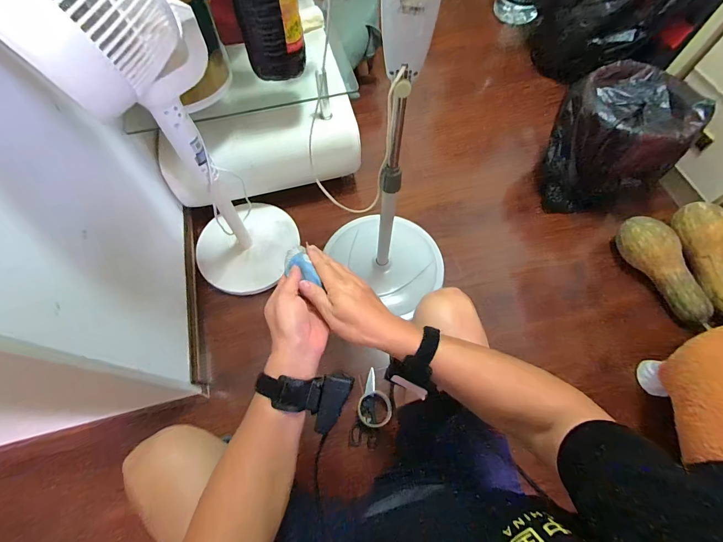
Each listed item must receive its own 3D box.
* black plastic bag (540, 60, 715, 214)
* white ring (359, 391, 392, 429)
[{"bbox_3d":[0.793,-0.419,1.090,0.334,0.306,0.360,-1,65,-1],"label":"black plastic bag"},{"bbox_3d":[0.036,0.365,0.878,0.089,0.027,0.087,0,65,0],"label":"white ring"}]

